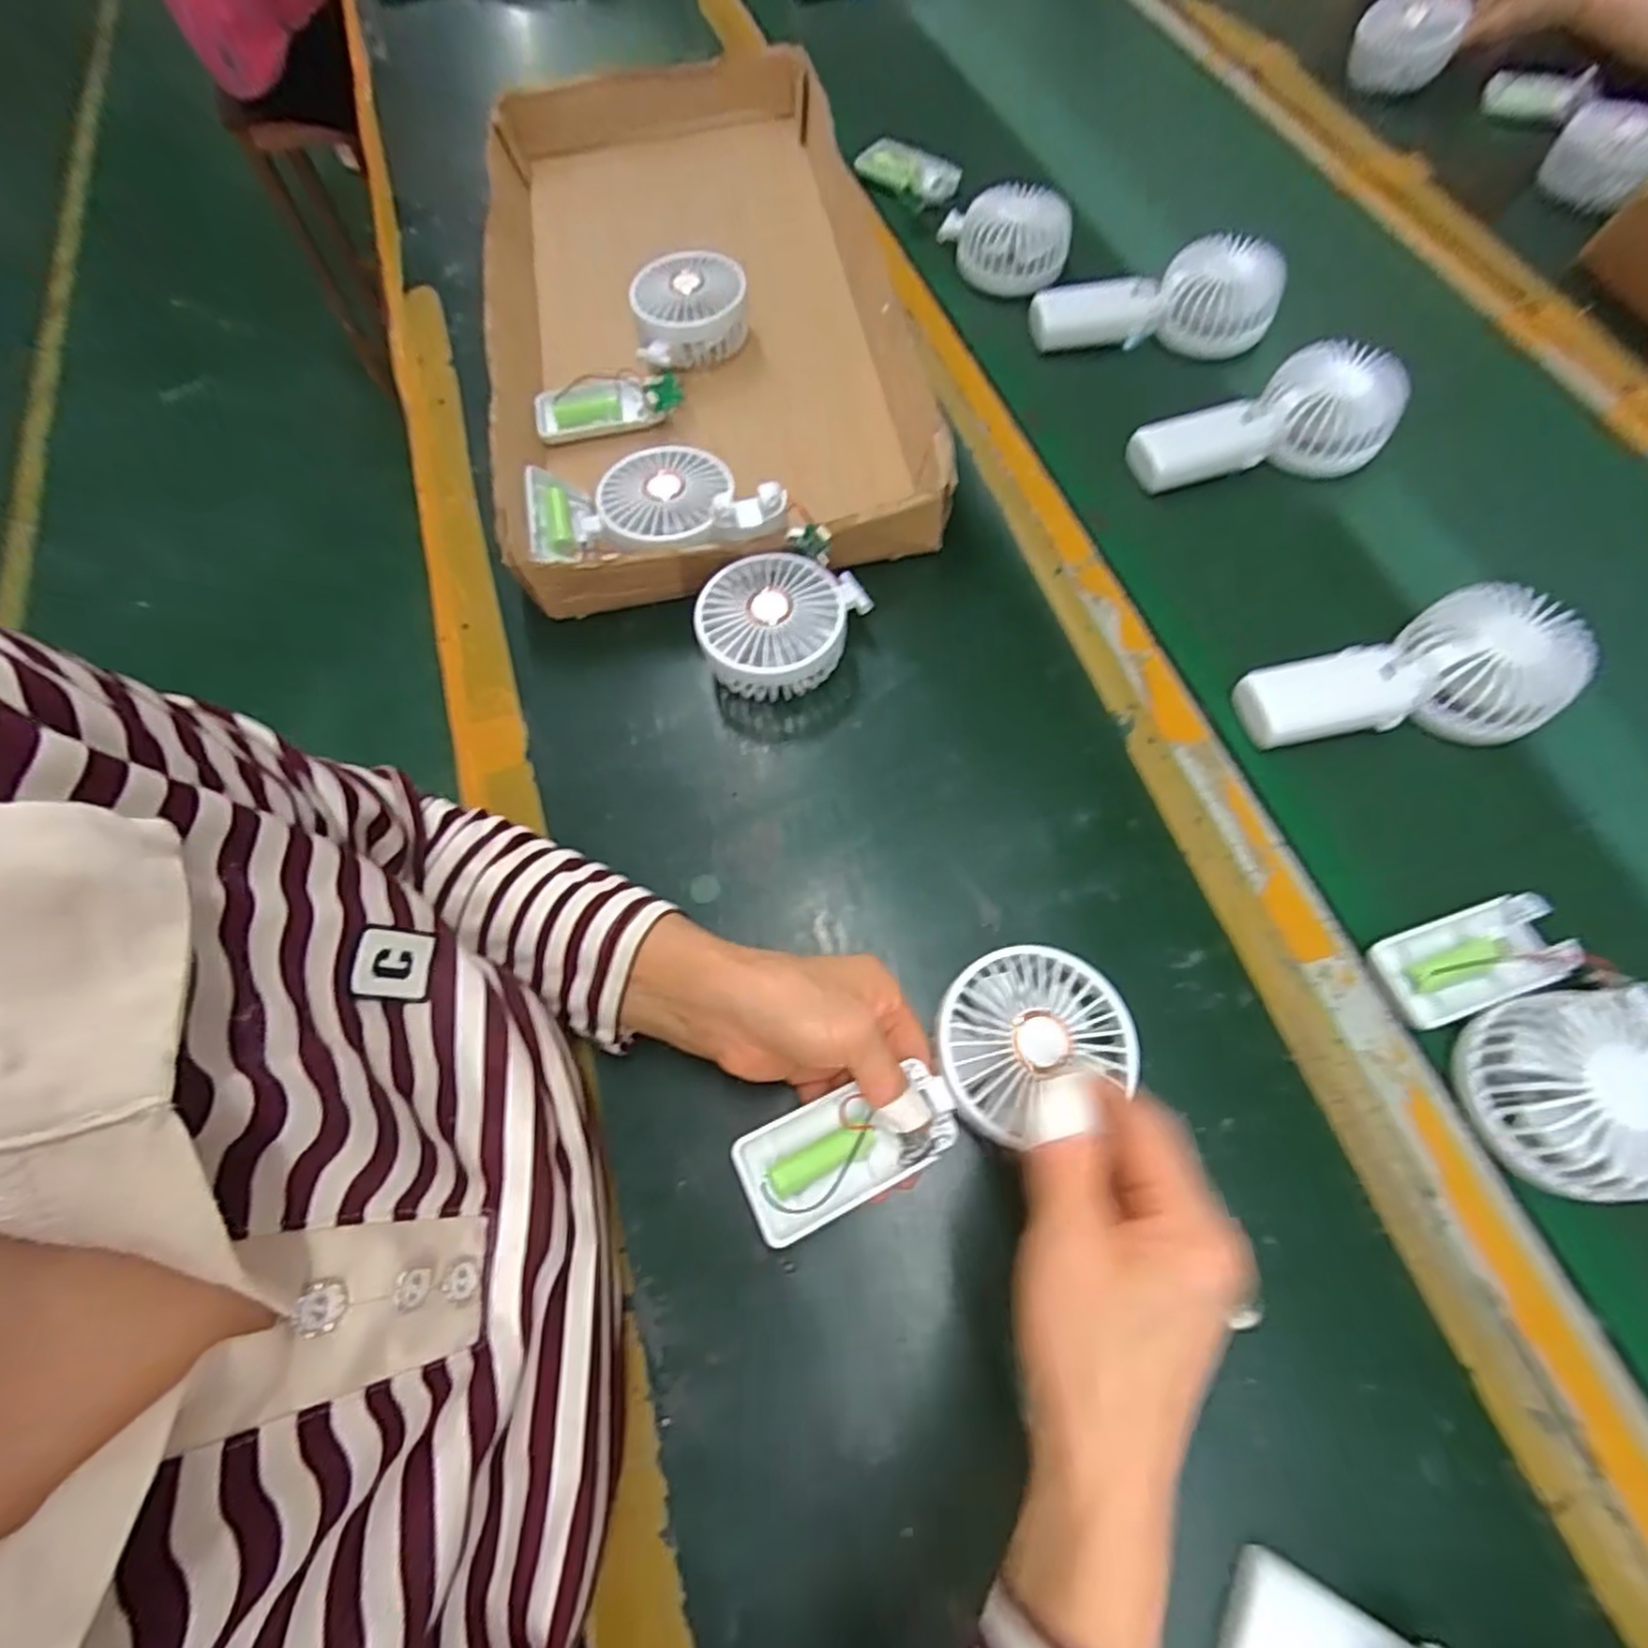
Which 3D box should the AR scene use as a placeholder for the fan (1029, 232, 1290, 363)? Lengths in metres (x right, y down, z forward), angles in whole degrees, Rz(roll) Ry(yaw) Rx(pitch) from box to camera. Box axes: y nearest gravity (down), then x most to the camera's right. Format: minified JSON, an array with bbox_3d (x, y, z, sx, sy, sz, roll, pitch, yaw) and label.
[{"bbox_3d":[0.251,-0.402,0.570,0.177,0.050,0.072,0,65,0],"label":"fan"}]

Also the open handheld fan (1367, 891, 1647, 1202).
[{"bbox_3d":[0.343,0.098,0.347,0.102,0.038,0.128,-16,66,-7],"label":"open handheld fan"}]

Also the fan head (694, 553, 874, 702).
[{"bbox_3d":[-0.026,-0.118,0.454,0.096,0.040,0.086,9,65,5],"label":"fan head"}]

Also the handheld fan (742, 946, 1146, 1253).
[{"bbox_3d":[0.050,0.119,0.337,0.181,0.031,0.069,-27,68,-10],"label":"handheld fan"}]

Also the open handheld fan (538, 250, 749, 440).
[{"bbox_3d":[-0.134,-0.348,0.571,0.107,0.051,0.191,42,86,17],"label":"open handheld fan"}]

